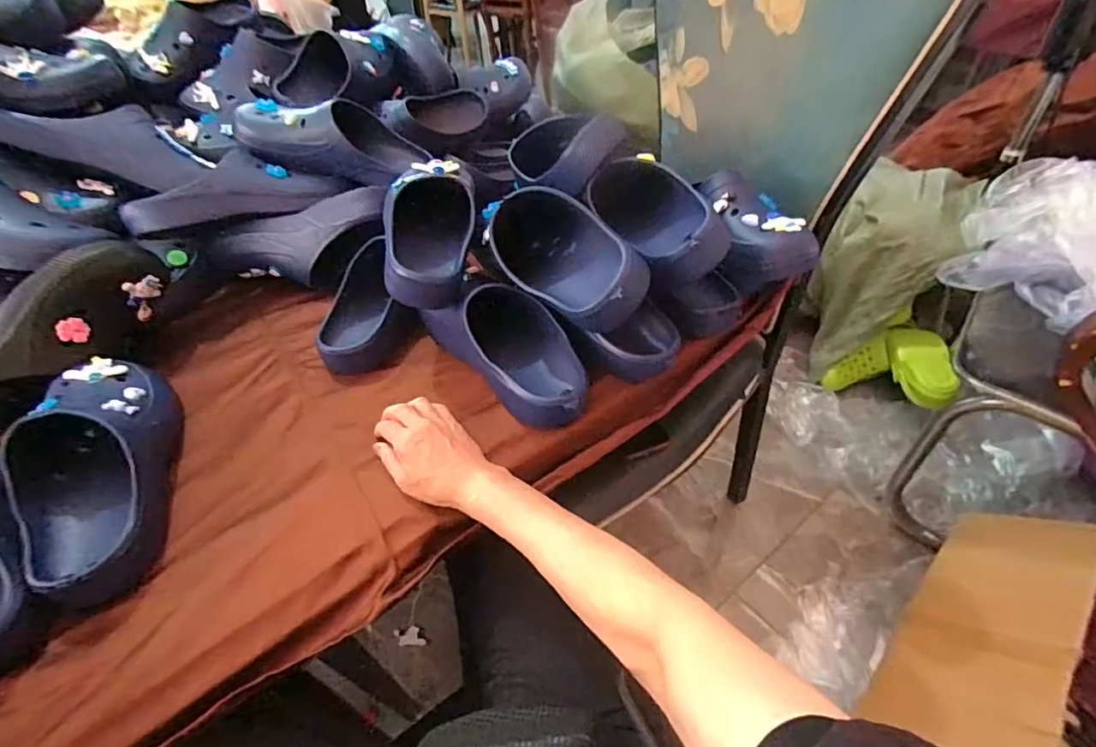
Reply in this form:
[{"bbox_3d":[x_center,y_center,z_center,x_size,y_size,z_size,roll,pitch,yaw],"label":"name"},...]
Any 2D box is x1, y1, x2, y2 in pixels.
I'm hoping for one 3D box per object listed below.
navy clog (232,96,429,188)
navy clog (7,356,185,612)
[{"bbox_3d":[-0.312,-0.346,0.755,0.267,0.086,0.095,6,44,-9],"label":"navy clog"},{"bbox_3d":[-0.435,0.078,0.493,0.119,0.070,0.286,-20,46,-13],"label":"navy clog"}]

